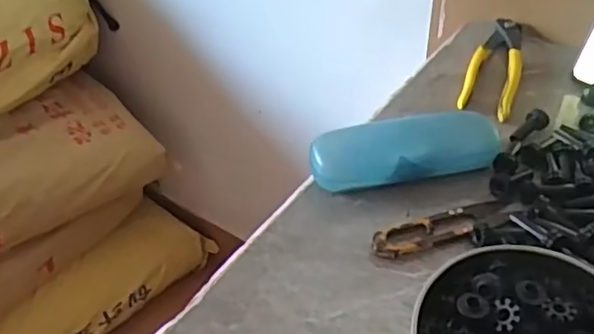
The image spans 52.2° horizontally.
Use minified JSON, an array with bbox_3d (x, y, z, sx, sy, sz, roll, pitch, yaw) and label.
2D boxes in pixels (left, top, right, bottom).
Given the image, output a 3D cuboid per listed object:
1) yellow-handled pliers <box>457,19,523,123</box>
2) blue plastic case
[{"bbox_3d":[0.189,-0.098,0.577,0.046,0.014,0.165,16,45,14],"label":"yellow-handled pliers"},{"bbox_3d":[0.087,-0.014,0.462,0.155,0.042,0.048,-11,45,-14],"label":"blue plastic case"}]

